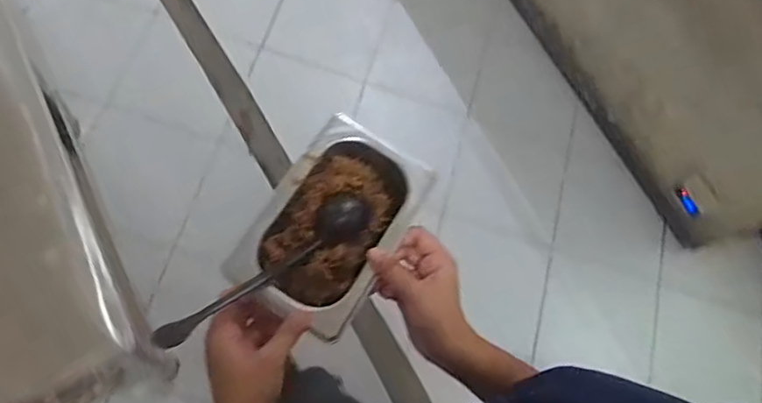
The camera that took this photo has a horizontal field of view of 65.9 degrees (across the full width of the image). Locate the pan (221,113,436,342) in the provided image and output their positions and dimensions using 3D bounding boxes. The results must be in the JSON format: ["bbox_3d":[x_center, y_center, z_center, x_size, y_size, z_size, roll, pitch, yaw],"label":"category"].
[{"bbox_3d":[-0.039,0.017,0.507,0.108,0.055,0.171,30,75,7],"label":"pan"}]

